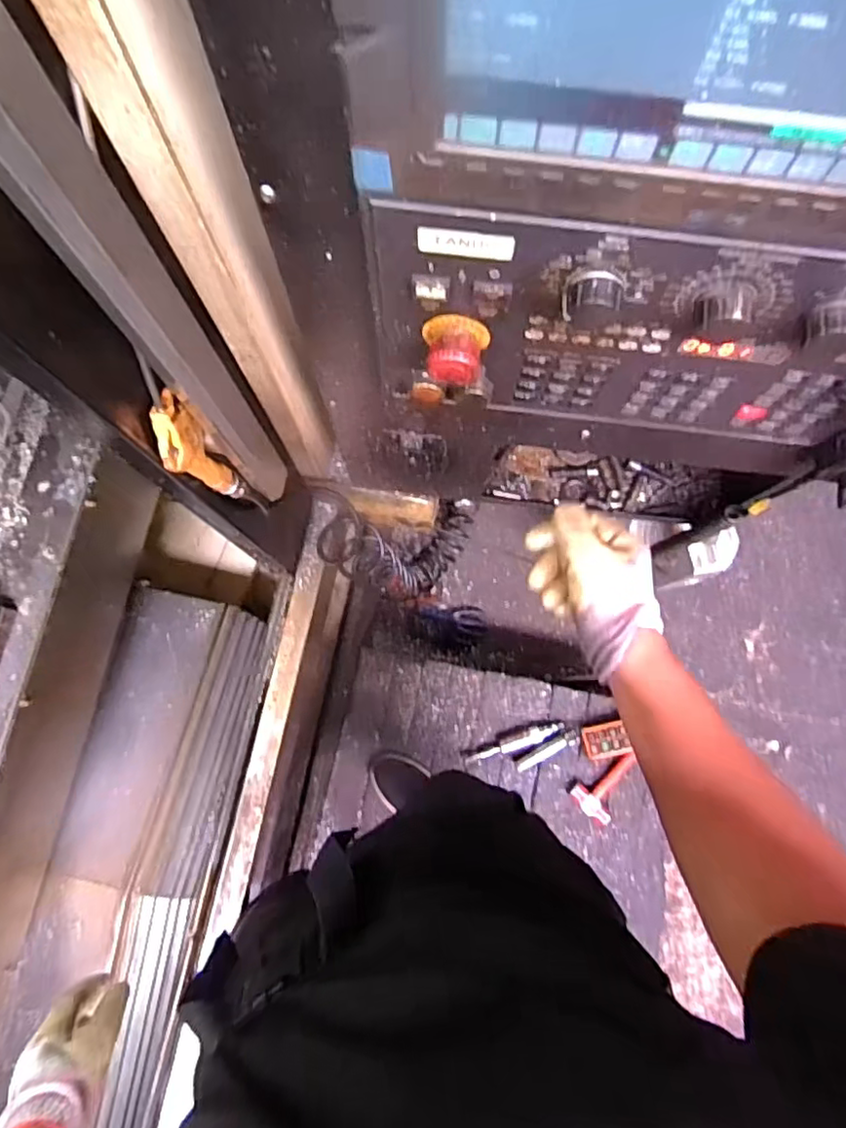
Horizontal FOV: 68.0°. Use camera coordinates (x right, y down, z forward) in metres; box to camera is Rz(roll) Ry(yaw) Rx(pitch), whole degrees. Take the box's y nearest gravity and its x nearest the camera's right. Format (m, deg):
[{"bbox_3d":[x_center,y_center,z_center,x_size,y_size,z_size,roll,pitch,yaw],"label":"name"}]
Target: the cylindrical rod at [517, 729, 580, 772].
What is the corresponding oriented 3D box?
[{"bbox_3d":[0.286,0.428,1.441,0.150,0.031,0.038,-26,80,-5],"label":"cylindrical rod"}]

